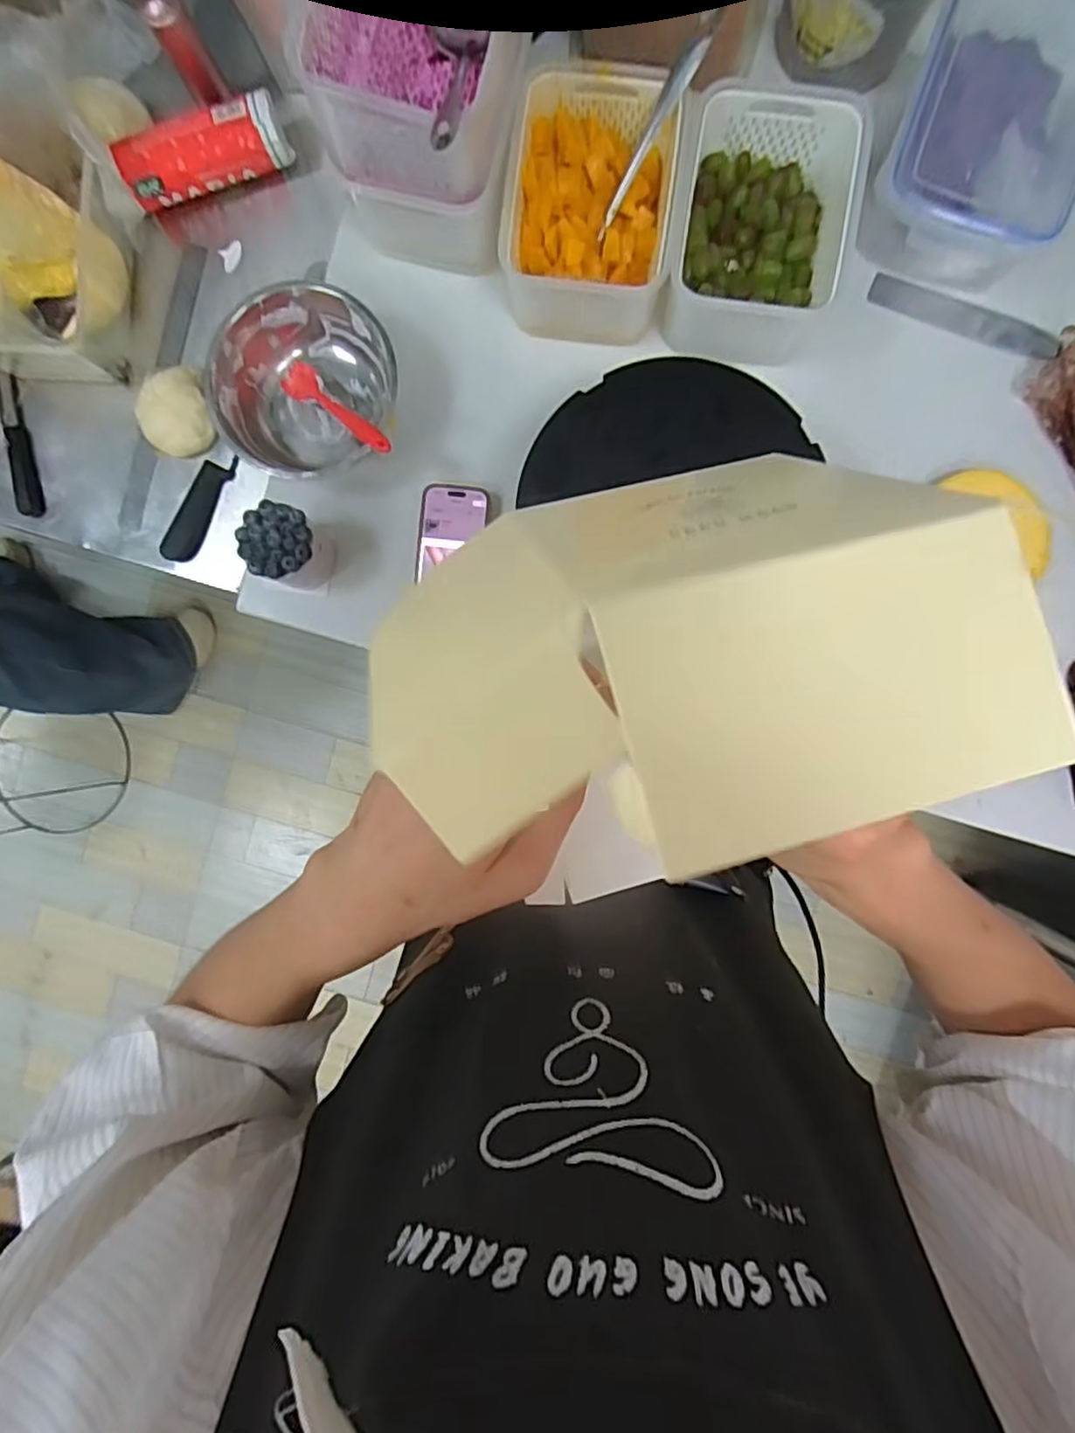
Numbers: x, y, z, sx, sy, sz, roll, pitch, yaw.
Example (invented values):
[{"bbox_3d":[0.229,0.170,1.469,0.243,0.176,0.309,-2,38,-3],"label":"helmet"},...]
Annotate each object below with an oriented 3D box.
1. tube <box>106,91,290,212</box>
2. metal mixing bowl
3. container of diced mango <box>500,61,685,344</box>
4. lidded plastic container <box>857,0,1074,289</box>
[{"bbox_3d":[-0.352,-0.598,0.680,0.170,0.049,0.056,-17,90,3],"label":"tube"},{"bbox_3d":[-0.244,-0.344,0.668,0.166,0.093,0.182,0,91,3],"label":"metal mixing bowl"},{"bbox_3d":[0.052,-0.507,0.645,0.160,0.084,0.210,5,91,2],"label":"container of diced mango"},{"bbox_3d":[0.434,-0.564,0.619,0.166,0.086,0.234,19,92,2],"label":"lidded plastic container"}]

